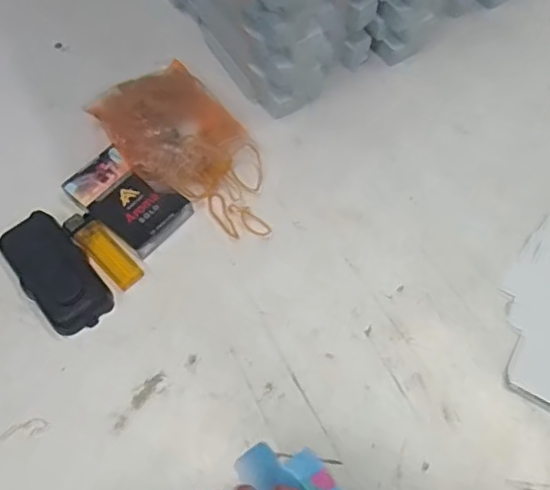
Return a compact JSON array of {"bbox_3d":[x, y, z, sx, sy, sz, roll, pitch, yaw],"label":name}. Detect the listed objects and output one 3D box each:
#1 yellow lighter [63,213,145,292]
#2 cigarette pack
[{"bbox_3d":[-0.142,0.004,0.479,0.079,0.013,0.026,41,72,18],"label":"yellow lighter"},{"bbox_3d":[-0.125,-0.039,0.493,0.099,0.022,0.058,35,70,17],"label":"cigarette pack"}]

